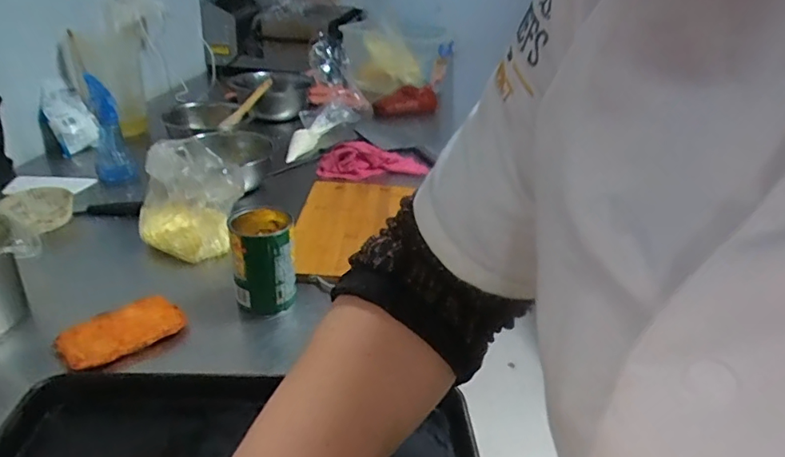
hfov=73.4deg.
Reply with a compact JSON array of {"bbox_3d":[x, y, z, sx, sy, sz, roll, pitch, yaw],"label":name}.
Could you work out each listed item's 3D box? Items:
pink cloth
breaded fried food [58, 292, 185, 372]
[{"bbox_3d":[-0.038,-0.135,1.031,0.215,0.046,0.092,-3,29,-15],"label":"pink cloth"},{"bbox_3d":[-0.293,0.108,0.570,0.117,0.019,0.061,-21,38,-40],"label":"breaded fried food"}]

